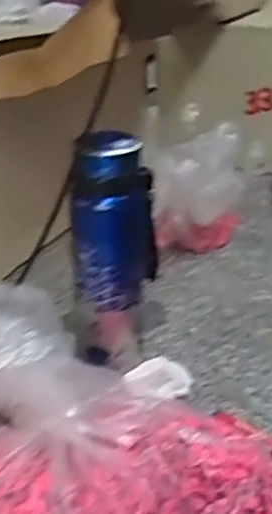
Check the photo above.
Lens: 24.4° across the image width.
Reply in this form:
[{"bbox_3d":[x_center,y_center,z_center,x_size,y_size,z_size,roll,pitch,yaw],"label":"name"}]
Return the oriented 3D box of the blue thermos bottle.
[{"bbox_3d":[-0.022,-0.003,0.680,0.085,0.255,0.069,1,29,1],"label":"blue thermos bottle"}]

